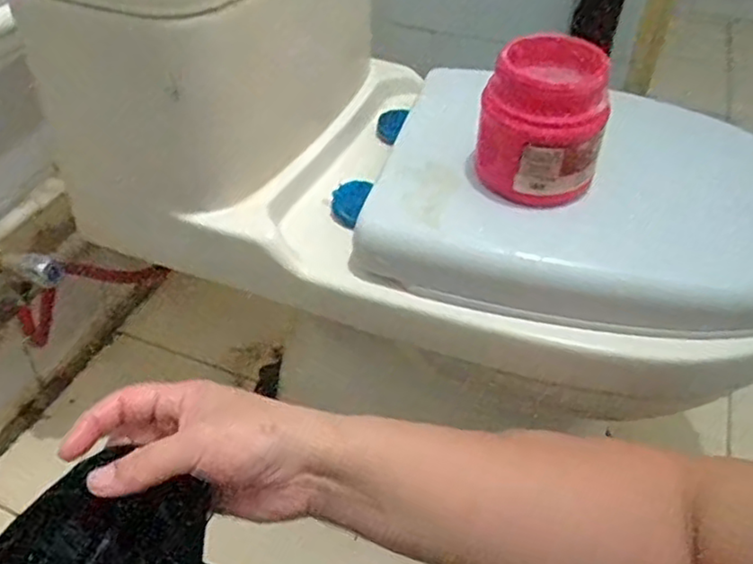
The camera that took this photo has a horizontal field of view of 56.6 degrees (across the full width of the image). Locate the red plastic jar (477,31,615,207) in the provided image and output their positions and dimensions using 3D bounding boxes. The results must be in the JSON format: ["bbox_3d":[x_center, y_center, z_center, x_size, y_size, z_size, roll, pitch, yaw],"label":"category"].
[{"bbox_3d":[0.133,-0.130,0.564,0.094,0.108,0.082,7,42,5],"label":"red plastic jar"}]

